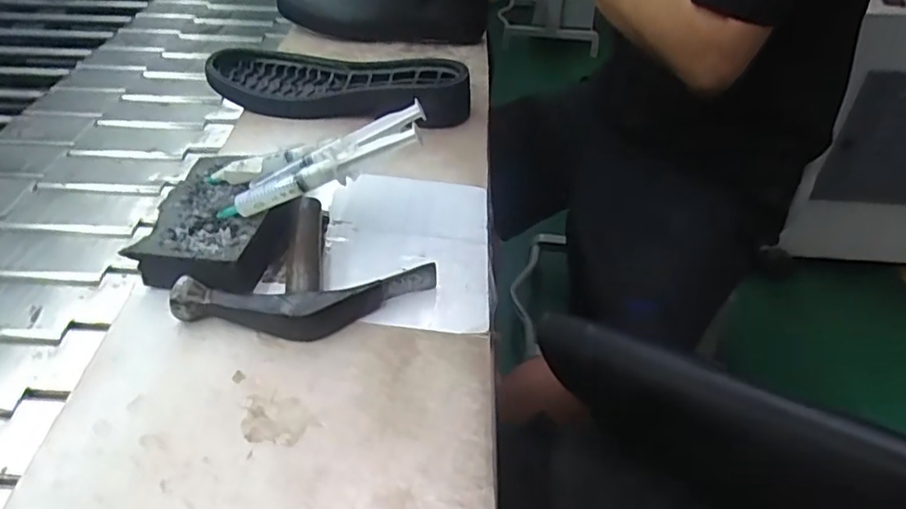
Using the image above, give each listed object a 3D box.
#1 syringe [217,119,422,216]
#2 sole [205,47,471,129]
[{"bbox_3d":[-0.095,-0.055,0.426,0.156,0.017,0.012,-20,39,13],"label":"syringe"},{"bbox_3d":[-0.118,-0.184,0.645,0.272,0.038,0.113,8,41,7],"label":"sole"}]

